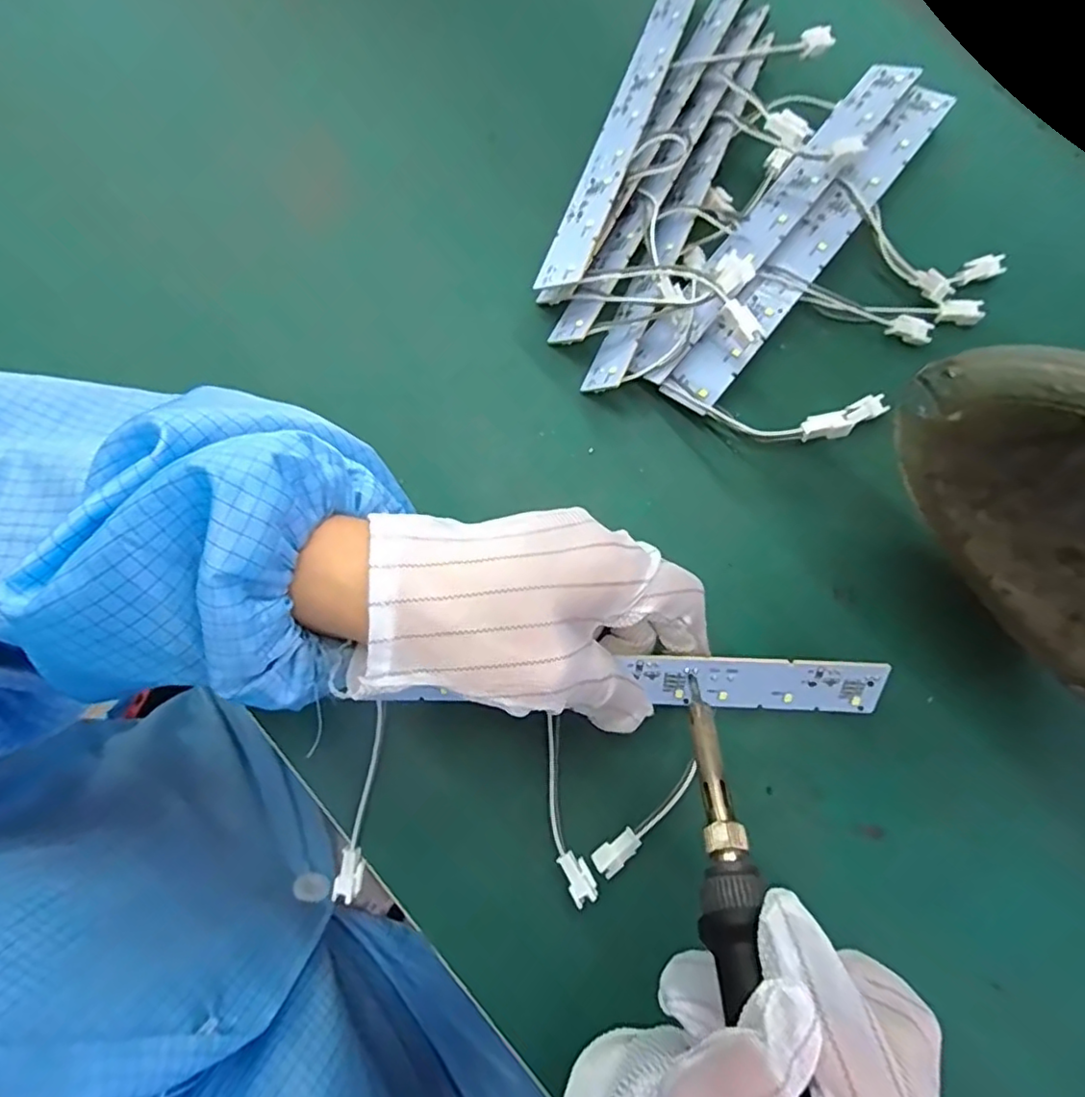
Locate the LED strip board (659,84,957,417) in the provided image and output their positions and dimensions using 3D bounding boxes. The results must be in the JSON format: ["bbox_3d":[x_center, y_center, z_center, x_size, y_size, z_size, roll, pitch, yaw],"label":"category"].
[{"bbox_3d":[0.123,-0.139,0.276,0.023,0.005,0.192,39,84,17],"label":"LED strip board"}]

